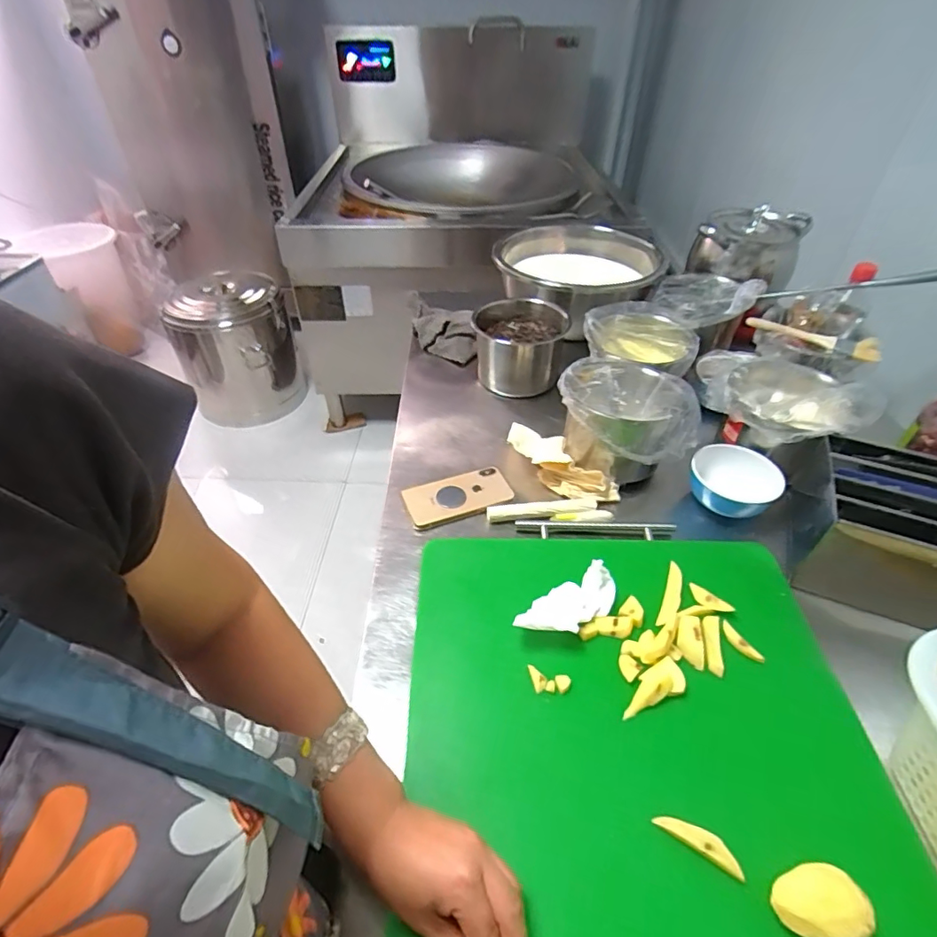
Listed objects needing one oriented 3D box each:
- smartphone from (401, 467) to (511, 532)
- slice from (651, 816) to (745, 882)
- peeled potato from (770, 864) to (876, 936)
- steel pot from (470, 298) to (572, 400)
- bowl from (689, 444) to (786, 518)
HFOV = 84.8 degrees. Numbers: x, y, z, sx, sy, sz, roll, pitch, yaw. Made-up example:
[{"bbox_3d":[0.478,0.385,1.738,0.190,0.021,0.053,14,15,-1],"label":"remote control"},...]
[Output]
[{"bbox_3d":[-0.013,0.036,0.692,0.141,0.009,0.078,-15,45,-15],"label":"smartphone"},{"bbox_3d":[0.180,0.290,0.400,0.066,0.007,0.017,25,49,24],"label":"slice"},{"bbox_3d":[0.248,0.312,0.363,0.060,0.036,0.044,-9,44,-9],"label":"peeled potato"},{"bbox_3d":[0.083,-0.198,0.901,0.153,0.138,0.153,20,47,20],"label":"steel pot"},{"bbox_3d":[0.343,0.014,0.666,0.103,0.047,0.099,0,44,0],"label":"bowl"}]

